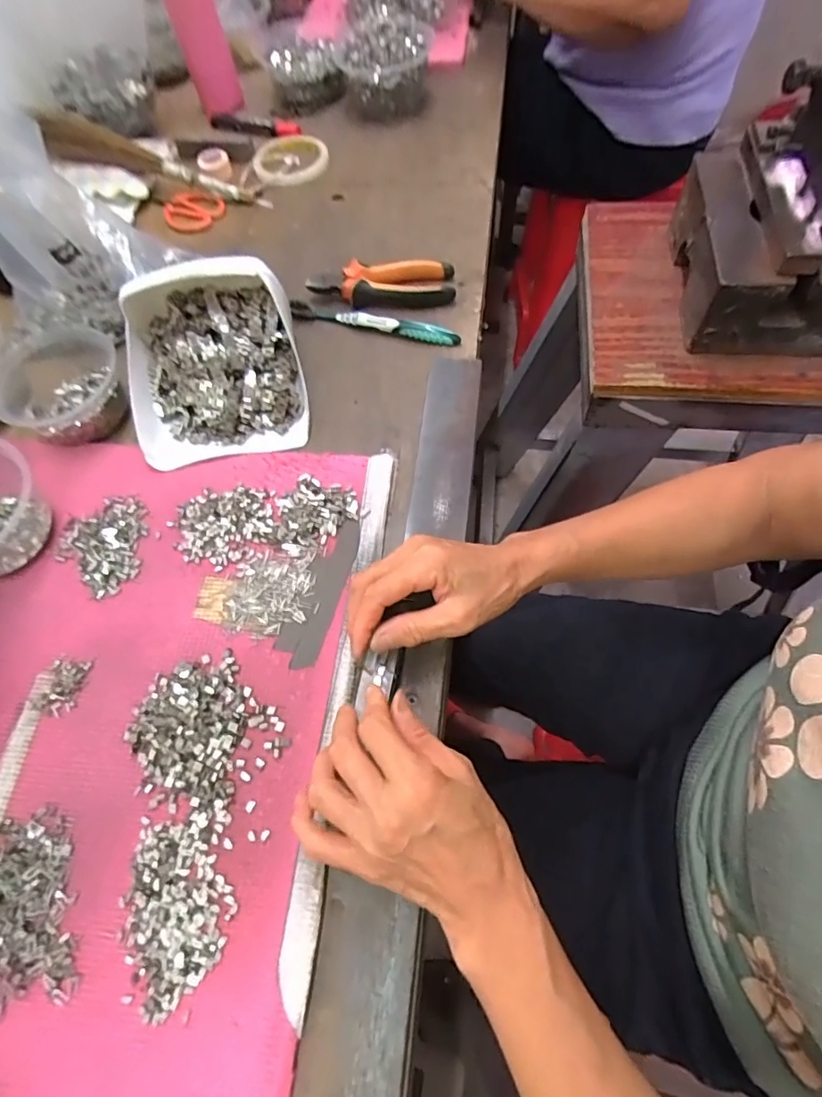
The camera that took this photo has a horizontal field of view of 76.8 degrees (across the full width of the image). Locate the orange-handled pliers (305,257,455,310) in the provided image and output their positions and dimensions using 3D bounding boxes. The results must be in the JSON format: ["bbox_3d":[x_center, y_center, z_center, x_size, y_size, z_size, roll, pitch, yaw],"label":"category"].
[{"bbox_3d":[-0.031,-0.280,0.549,0.149,0.024,0.050,0,64,6],"label":"orange-handled pliers"}]

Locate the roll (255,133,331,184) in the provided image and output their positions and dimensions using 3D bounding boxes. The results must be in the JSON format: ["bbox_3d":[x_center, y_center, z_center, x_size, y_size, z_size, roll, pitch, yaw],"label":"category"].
[{"bbox_3d":[-0.156,-0.510,0.679,0.096,0.011,0.096,-2,63,5],"label":"roll"}]

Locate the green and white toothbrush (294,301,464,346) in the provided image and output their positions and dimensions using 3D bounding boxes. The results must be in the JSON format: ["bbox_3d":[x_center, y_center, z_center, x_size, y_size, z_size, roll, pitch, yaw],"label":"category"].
[{"bbox_3d":[-0.039,-0.232,0.531,0.181,0.017,0.018,13,66,12],"label":"green and white toothbrush"}]

